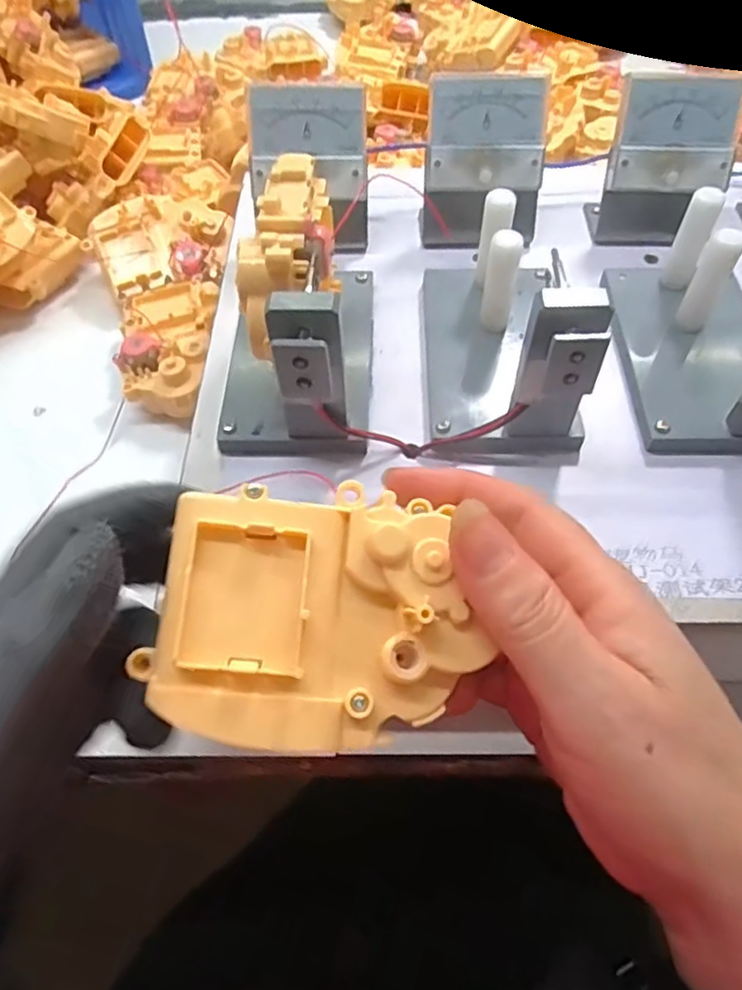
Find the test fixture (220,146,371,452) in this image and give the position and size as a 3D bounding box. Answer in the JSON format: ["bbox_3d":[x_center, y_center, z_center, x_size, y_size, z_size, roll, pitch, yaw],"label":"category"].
[{"bbox_3d":[-0.035,-0.095,0.302,0.069,0.083,0.158,0,57,2],"label":"test fixture"}]

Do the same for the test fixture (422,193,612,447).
[{"bbox_3d":[0.060,-0.084,0.294,0.069,0.079,0.125,1,57,3],"label":"test fixture"}]

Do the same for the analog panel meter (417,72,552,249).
[{"bbox_3d":[0.062,-0.183,0.361,0.065,0.077,0.040,0,57,2],"label":"analog panel meter"}]

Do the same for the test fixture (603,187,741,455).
[{"bbox_3d":[0.160,-0.085,0.292,0.066,0.079,0.128,0,57,2],"label":"test fixture"}]

